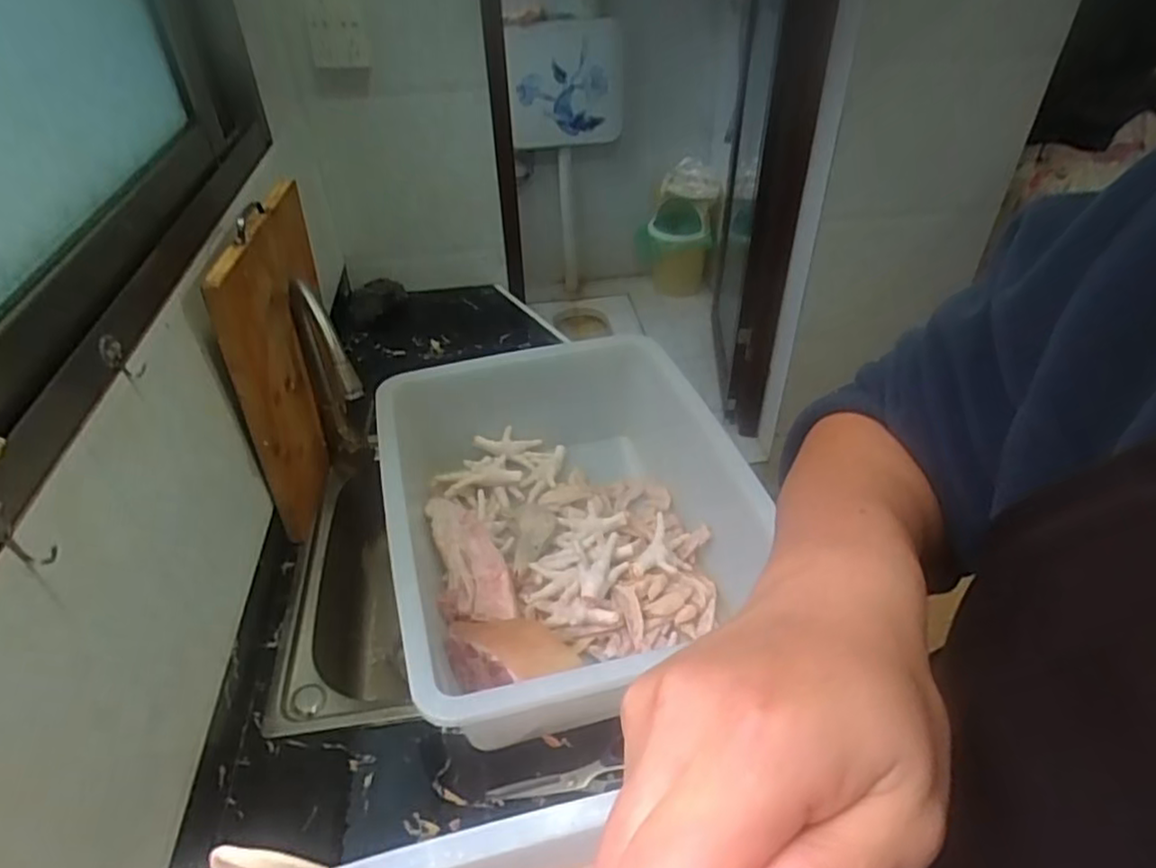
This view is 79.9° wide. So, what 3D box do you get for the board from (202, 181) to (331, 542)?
[{"bbox_3d":[-0.356,-0.086,0.871,0.025,0.381,0.267,2,38,-1],"label":"board"}]

